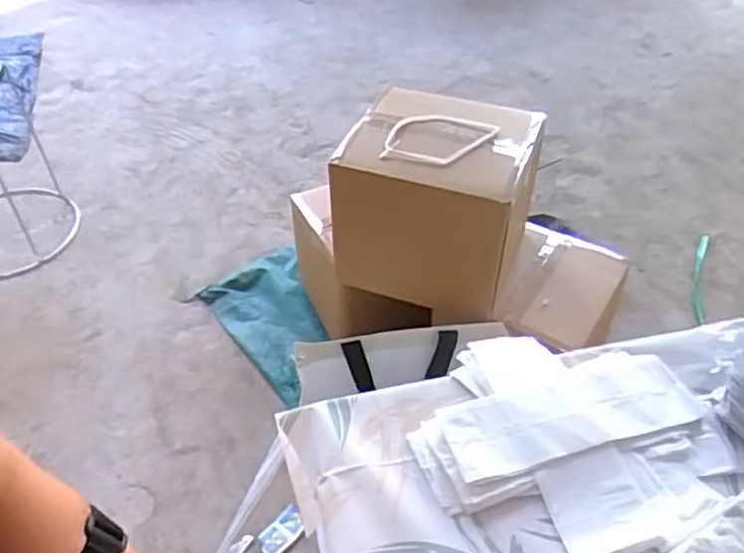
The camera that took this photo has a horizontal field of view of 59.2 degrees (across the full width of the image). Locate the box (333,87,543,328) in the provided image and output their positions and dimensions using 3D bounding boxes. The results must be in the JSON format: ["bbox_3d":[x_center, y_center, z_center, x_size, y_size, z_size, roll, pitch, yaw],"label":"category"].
[{"bbox_3d":[0.108,-0.133,1.119,0.285,0.262,0.242,15,46,15],"label":"box"}]

